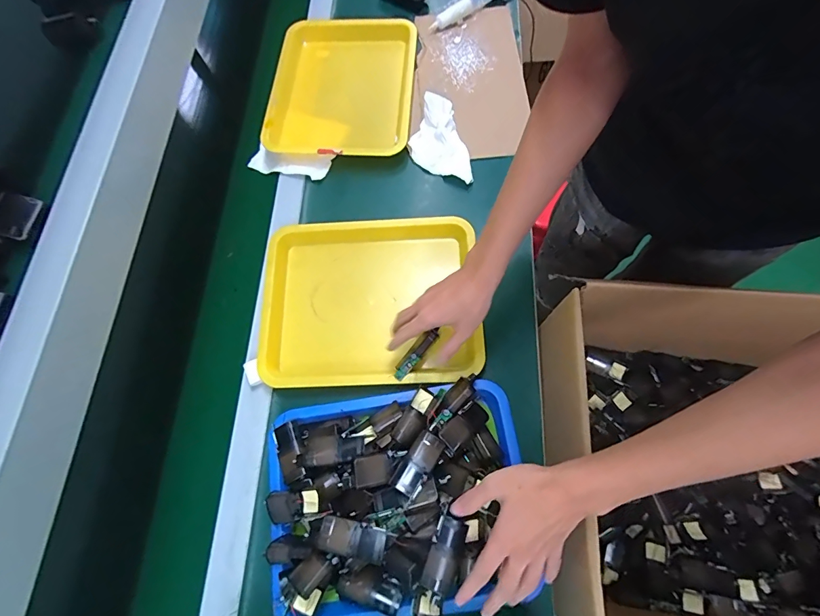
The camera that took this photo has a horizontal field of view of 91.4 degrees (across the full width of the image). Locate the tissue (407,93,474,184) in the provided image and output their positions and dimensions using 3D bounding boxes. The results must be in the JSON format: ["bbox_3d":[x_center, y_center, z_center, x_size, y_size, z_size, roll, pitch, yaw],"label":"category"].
[{"bbox_3d":[0.042,-0.296,0.693,0.086,0.042,0.162,-17,70,-2],"label":"tissue"}]

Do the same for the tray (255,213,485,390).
[{"bbox_3d":[-0.064,-0.017,0.614,0.323,0.038,0.267,-2,71,1],"label":"tray"}]

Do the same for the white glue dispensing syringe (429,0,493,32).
[{"bbox_3d":[0.125,-0.611,0.803,0.195,0.029,0.025,-34,72,-7],"label":"white glue dispensing syringe"}]

